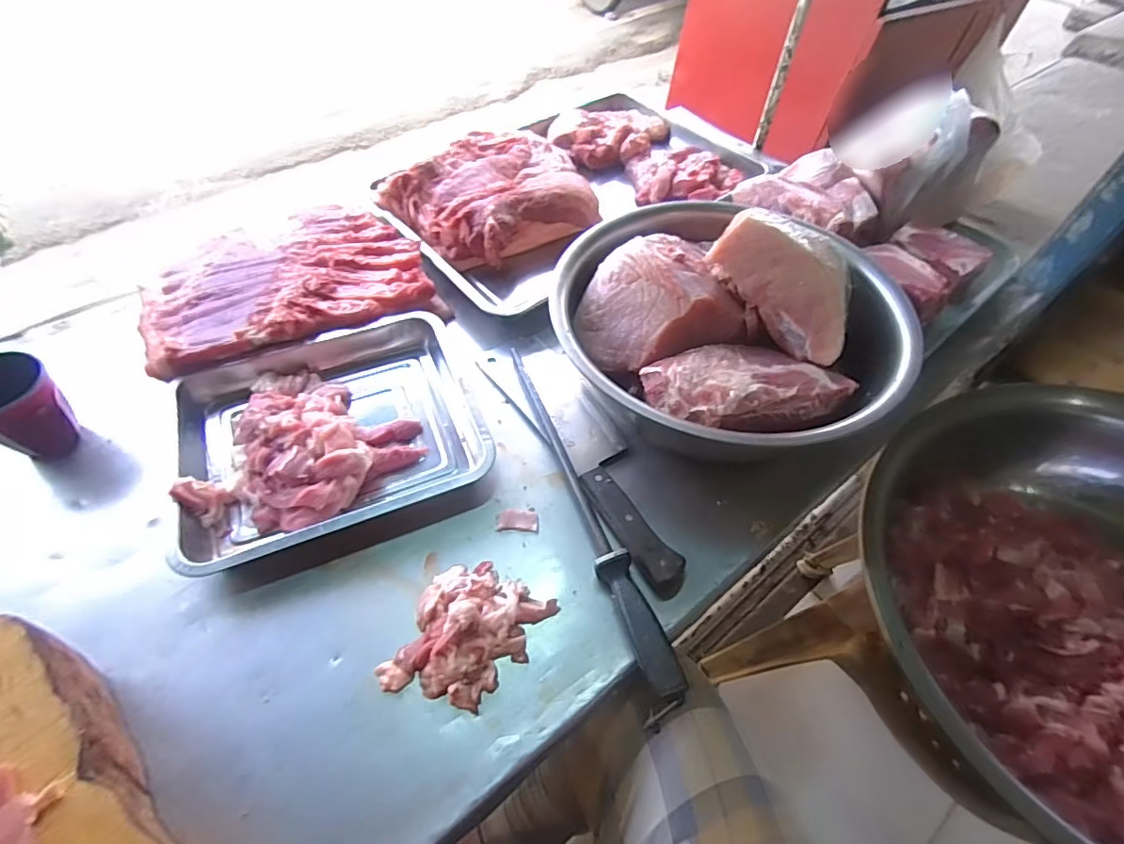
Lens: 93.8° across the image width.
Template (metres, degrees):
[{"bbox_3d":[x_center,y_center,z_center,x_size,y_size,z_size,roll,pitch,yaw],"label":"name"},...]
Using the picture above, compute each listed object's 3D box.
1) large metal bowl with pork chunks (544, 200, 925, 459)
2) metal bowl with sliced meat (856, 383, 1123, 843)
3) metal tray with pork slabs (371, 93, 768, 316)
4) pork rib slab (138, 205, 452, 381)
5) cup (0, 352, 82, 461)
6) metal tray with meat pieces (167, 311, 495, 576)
[{"bbox_3d":[0.179,-0.120,0.563,0.354,0.138,0.337,-21,58,-19],"label":"large metal bowl with pork chunks"},{"bbox_3d":[0.670,0.222,0.634,0.584,0.170,0.549,2,53,-3],"label":"metal bowl with sliced meat"},{"bbox_3d":[0.027,-0.383,0.844,0.579,0.094,0.366,-35,63,-26],"label":"metal tray with pork slabs"},{"bbox_3d":[-0.347,-0.183,0.675,0.338,0.043,0.240,-16,56,-16],"label":"pork rib slab"},{"bbox_3d":[-0.549,-0.016,0.532,0.075,0.084,0.076,2,53,-3],"label":"cup"},{"bbox_3d":[-0.246,-0.002,0.565,0.296,0.052,0.261,-16,56,-16],"label":"metal tray with meat pieces"}]

